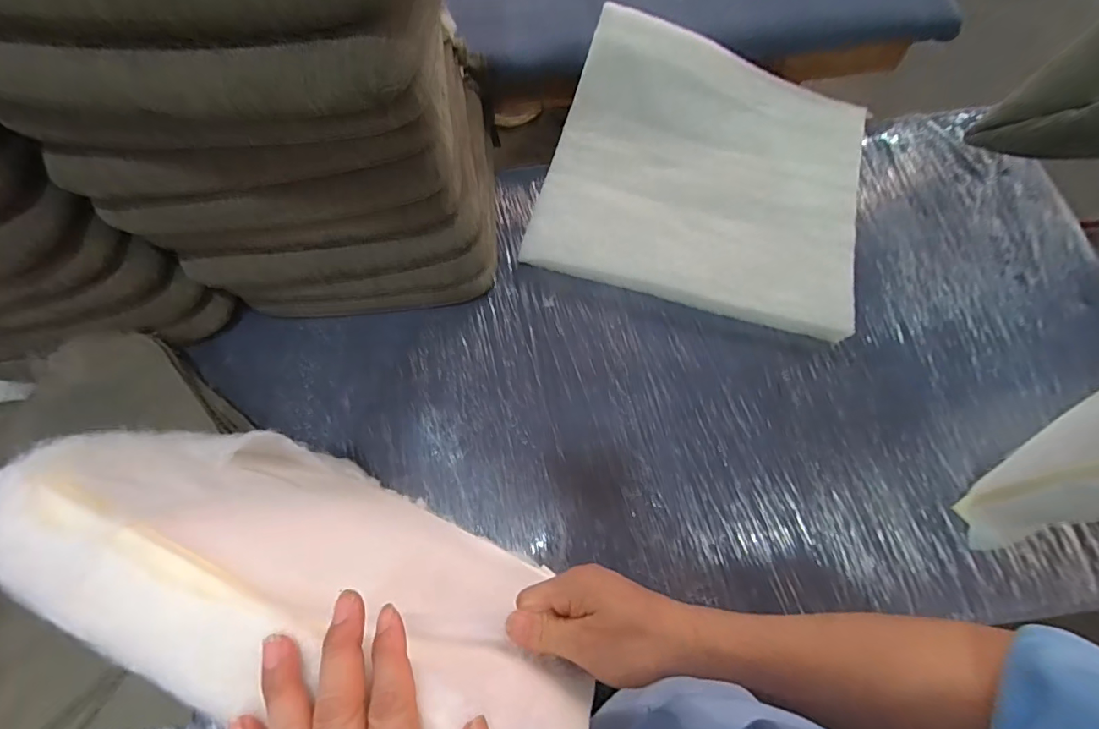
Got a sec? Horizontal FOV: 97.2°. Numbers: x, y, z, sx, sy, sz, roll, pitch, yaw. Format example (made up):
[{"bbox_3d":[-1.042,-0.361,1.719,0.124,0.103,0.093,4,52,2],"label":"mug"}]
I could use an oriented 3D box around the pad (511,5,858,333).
[{"bbox_3d":[0.280,-0.345,0.861,0.552,0.158,0.480,15,69,8],"label":"pad"}]

